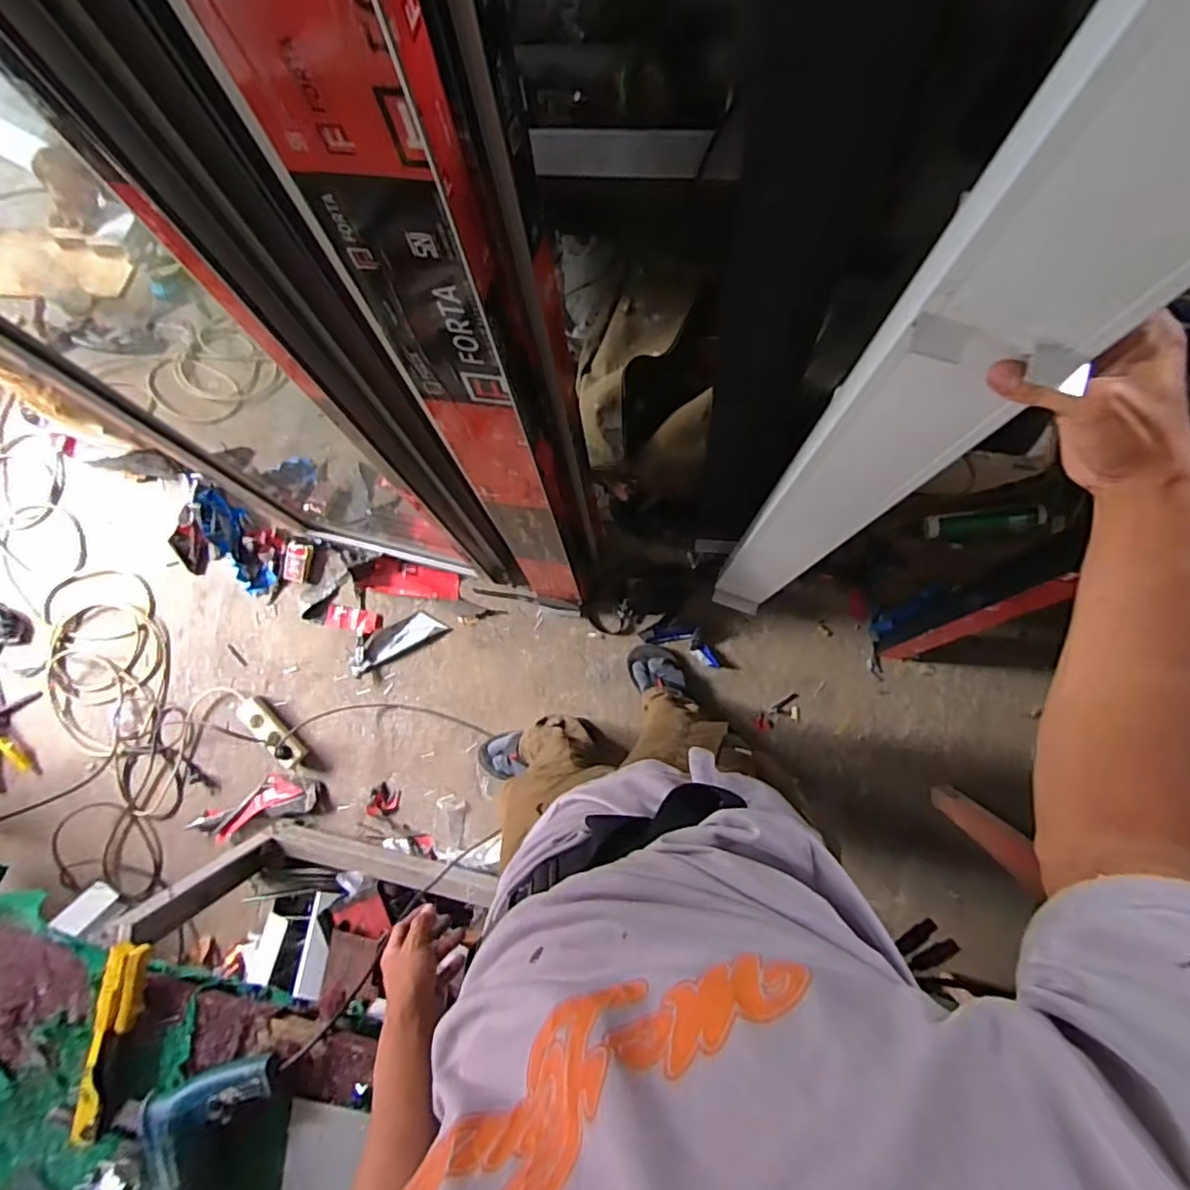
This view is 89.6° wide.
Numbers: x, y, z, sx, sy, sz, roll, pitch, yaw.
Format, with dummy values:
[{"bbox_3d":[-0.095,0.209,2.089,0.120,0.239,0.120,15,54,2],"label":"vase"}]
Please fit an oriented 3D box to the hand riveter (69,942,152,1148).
[{"bbox_3d":[-0.614,0.563,0.755,0.047,0.035,0.262,13,91,6],"label":"hand riveter"}]

